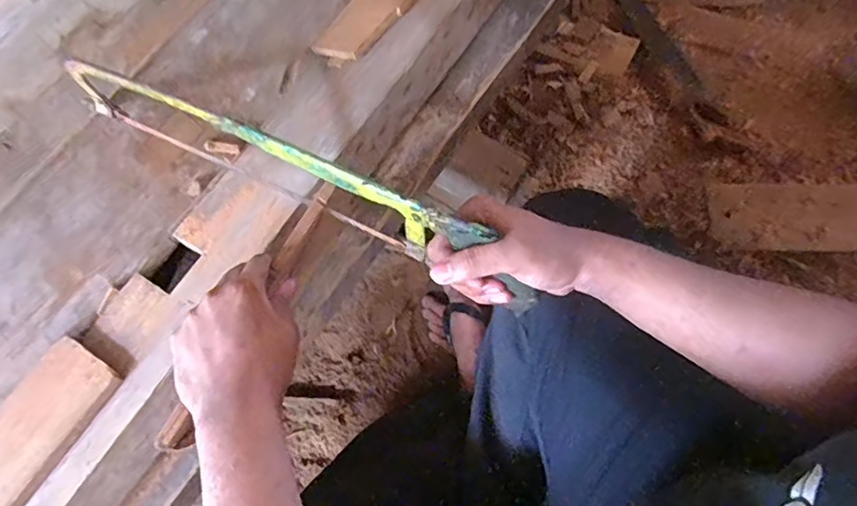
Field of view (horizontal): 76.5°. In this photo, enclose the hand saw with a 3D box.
[{"bbox_3d":[-0.097,-0.058,0.422,0.397,0.084,0.015,26,70,9],"label":"hand saw"}]

